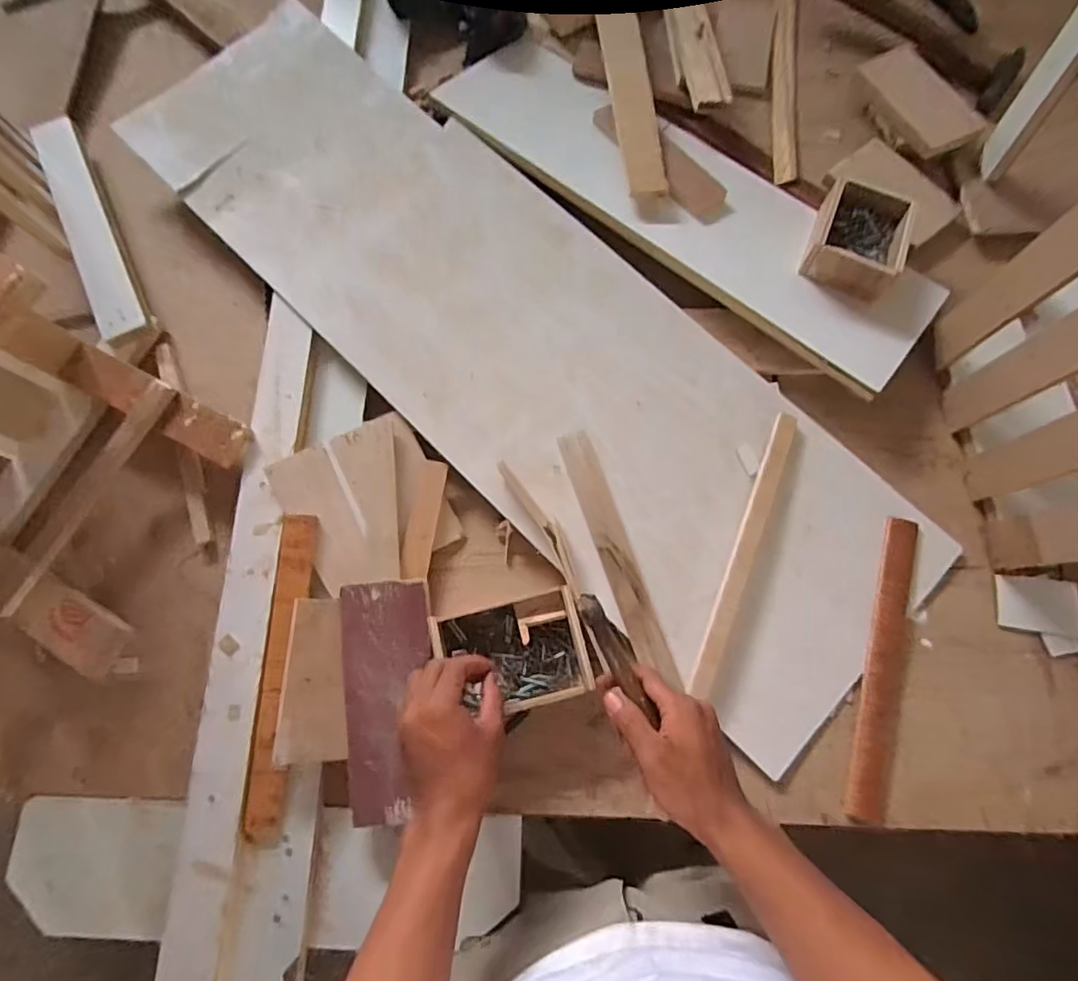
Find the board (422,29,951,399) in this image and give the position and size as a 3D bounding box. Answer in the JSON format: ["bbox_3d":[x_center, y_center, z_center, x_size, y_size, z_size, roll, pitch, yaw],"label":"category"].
[{"bbox_3d":[0.165,-0.358,0.678,0.629,0.031,0.175,39,79,9],"label":"board"}]

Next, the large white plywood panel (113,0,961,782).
[{"bbox_3d":[-0.035,-0.195,0.656,1.047,0.014,0.309,44,80,10],"label":"large white plywood panel"}]

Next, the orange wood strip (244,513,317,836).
[{"bbox_3d":[-0.253,0.175,0.556,0.034,0.016,0.303,4,78,-7],"label":"orange wood strip"}]

